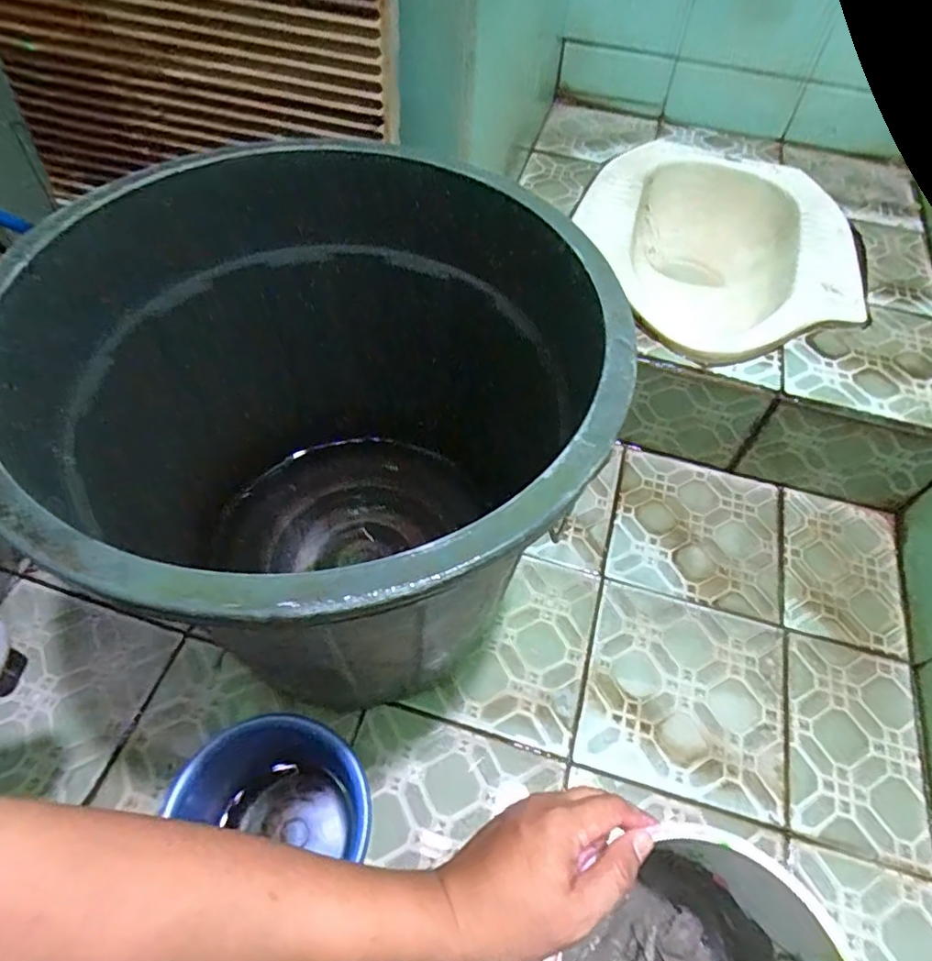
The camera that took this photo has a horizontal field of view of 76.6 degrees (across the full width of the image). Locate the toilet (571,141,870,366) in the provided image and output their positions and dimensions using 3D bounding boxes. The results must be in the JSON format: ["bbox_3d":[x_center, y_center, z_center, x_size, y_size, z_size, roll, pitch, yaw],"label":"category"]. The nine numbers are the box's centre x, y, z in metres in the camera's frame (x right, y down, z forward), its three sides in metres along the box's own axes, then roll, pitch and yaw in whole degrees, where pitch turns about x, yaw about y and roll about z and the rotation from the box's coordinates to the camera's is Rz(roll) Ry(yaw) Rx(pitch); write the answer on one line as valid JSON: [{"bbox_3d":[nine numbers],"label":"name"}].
[{"bbox_3d":[0.345,-0.309,0.861,0.382,0.138,0.523,15,56,8],"label":"toilet"}]

